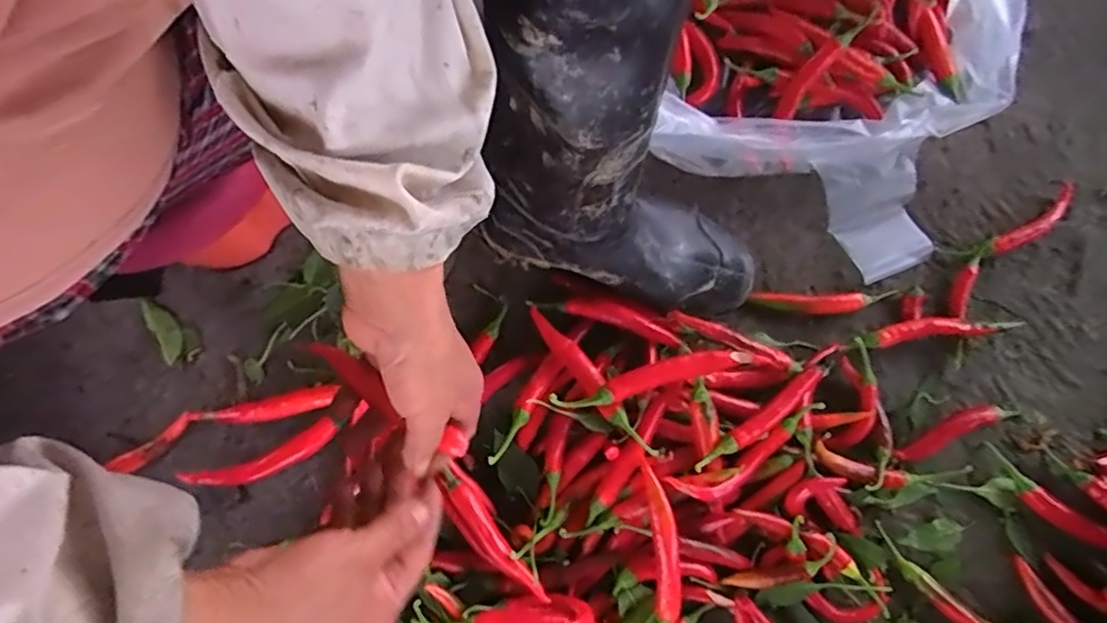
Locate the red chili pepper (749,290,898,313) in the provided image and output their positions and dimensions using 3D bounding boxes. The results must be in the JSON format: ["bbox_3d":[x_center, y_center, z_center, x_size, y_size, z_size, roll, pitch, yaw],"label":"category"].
[{"bbox_3d":[0.251,-0.009,0.584,0.137,0.013,0.020,-2,77,0],"label":"red chili pepper"}]

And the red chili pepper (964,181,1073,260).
[{"bbox_3d":[0.456,-0.081,0.607,0.128,0.020,0.026,-34,79,-7],"label":"red chili pepper"}]

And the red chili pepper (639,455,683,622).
[{"bbox_3d":[0.090,0.201,0.509,0.023,0.033,0.157,-5,76,1],"label":"red chili pepper"}]

